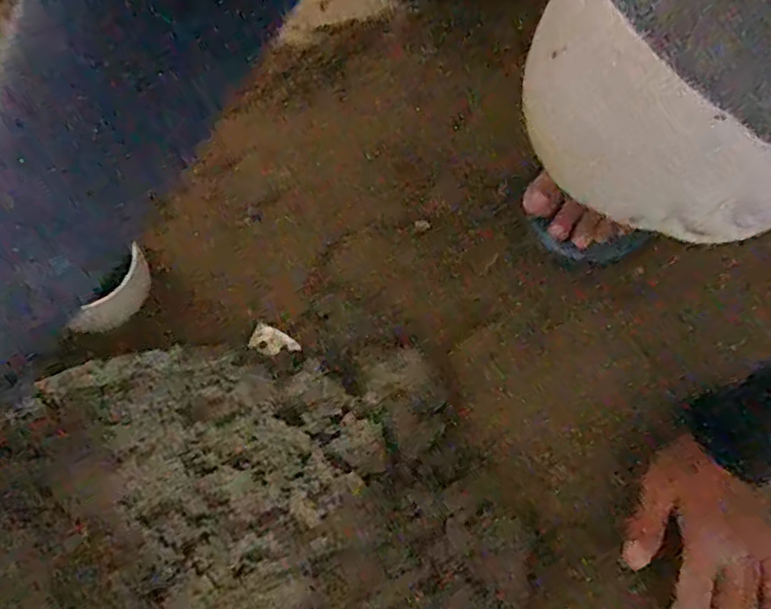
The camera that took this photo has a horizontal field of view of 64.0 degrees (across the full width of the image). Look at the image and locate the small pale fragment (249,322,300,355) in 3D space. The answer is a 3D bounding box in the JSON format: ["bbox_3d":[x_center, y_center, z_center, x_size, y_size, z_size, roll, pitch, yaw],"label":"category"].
[{"bbox_3d":[-0.096,0.033,0.536,0.042,0.004,0.026,22,57,5],"label":"small pale fragment"}]

